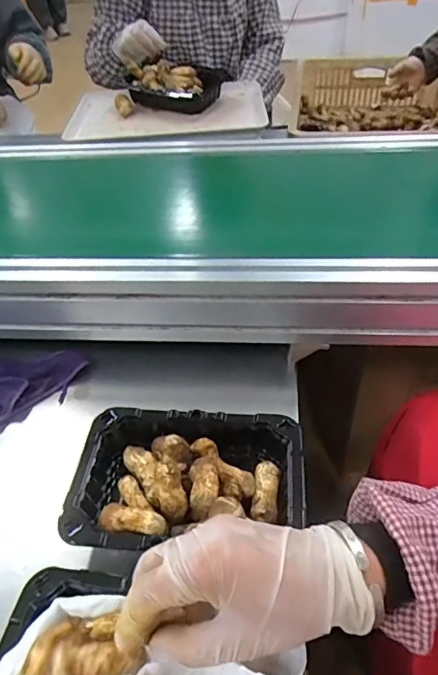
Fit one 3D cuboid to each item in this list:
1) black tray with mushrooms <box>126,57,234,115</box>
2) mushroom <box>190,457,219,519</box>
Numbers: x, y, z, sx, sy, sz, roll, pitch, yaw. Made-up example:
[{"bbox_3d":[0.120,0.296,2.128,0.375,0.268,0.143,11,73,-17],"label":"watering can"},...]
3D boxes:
[{"bbox_3d":[-0.083,-0.445,0.851,0.173,0.059,0.099,9,44,13],"label":"black tray with mushrooms"},{"bbox_3d":[-0.012,0.121,0.391,0.024,0.018,0.048,-3,43,0],"label":"mushroom"}]

